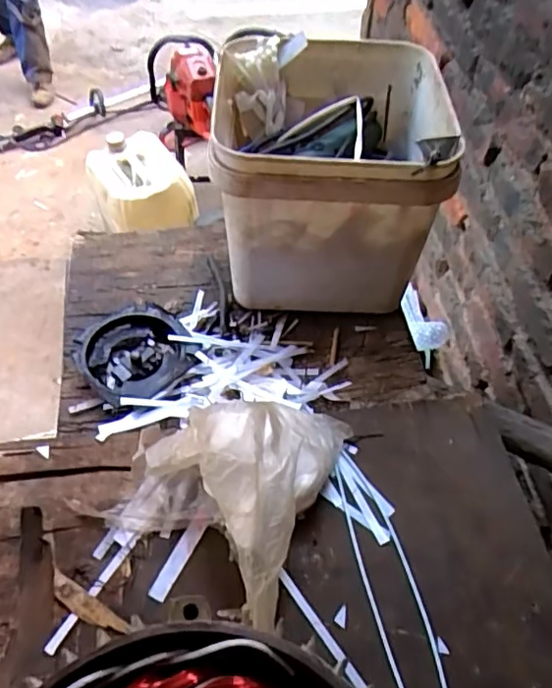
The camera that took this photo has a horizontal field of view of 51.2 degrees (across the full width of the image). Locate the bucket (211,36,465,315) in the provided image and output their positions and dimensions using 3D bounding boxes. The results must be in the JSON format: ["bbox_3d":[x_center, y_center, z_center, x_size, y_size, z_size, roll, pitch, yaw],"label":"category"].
[{"bbox_3d":[0.047,-0.176,0.621,0.210,0.213,0.237,2,54,-3],"label":"bucket"}]

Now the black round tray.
[{"bbox_3d":[-0.145,0.006,0.580,0.103,0.023,0.110,2,54,-3],"label":"black round tray"}]

